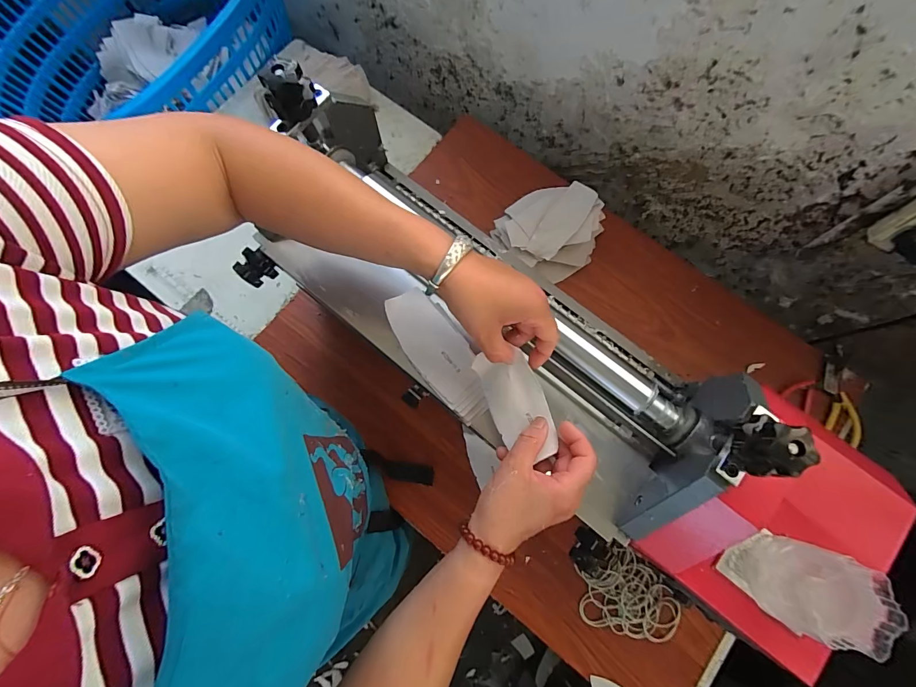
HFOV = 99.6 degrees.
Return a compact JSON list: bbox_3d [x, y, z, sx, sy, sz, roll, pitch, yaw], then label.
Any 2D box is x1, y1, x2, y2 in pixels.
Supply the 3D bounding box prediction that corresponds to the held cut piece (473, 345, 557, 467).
[{"bbox_3d":[0.057,0.058,0.365,0.050,0.024,0.103,-24,78,-5],"label":"held cut piece"}]

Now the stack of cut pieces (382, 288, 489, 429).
[{"bbox_3d":[-0.021,0.011,0.417,0.056,0.009,0.156,-38,80,-8],"label":"stack of cut pieces"}]

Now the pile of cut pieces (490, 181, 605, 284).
[{"bbox_3d":[0.146,-0.181,0.624,0.150,0.074,0.141,0,77,0],"label":"pile of cut pieces"}]

